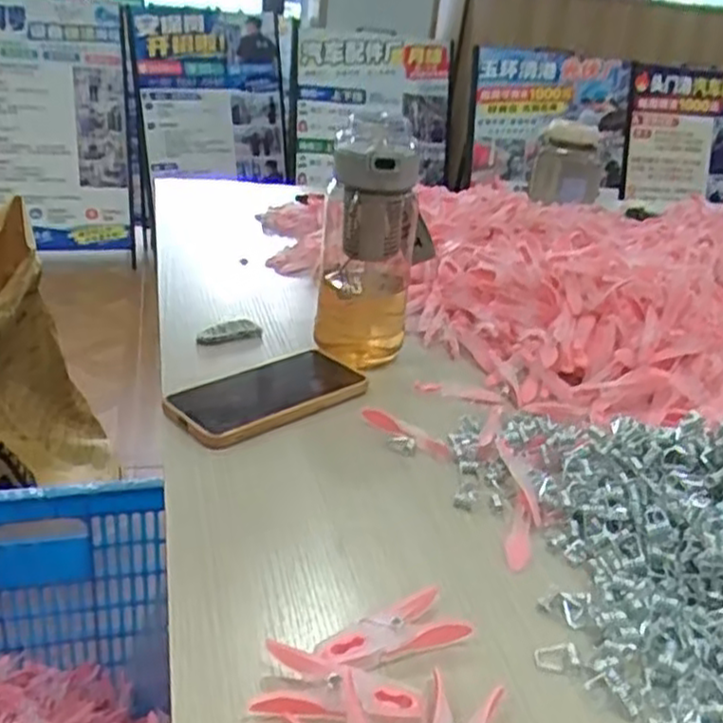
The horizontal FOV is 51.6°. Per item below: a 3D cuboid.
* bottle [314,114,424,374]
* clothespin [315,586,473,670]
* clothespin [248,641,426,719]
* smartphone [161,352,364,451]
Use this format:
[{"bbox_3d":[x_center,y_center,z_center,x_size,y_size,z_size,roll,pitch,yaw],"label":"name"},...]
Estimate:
[{"bbox_3d":[0.004,-0.100,0.641,0.075,0.199,0.070,5,25,-1],"label":"bottle"},{"bbox_3d":[0.016,0.142,0.379,0.077,0.016,0.031,-11,30,-31],"label":"clothespin"},{"bbox_3d":[-0.011,0.152,0.347,0.075,0.015,0.031,6,25,1],"label":"clothespin"},{"bbox_3d":[-0.075,0.024,0.593,0.156,0.015,0.083,-19,35,-41],"label":"smartphone"}]

